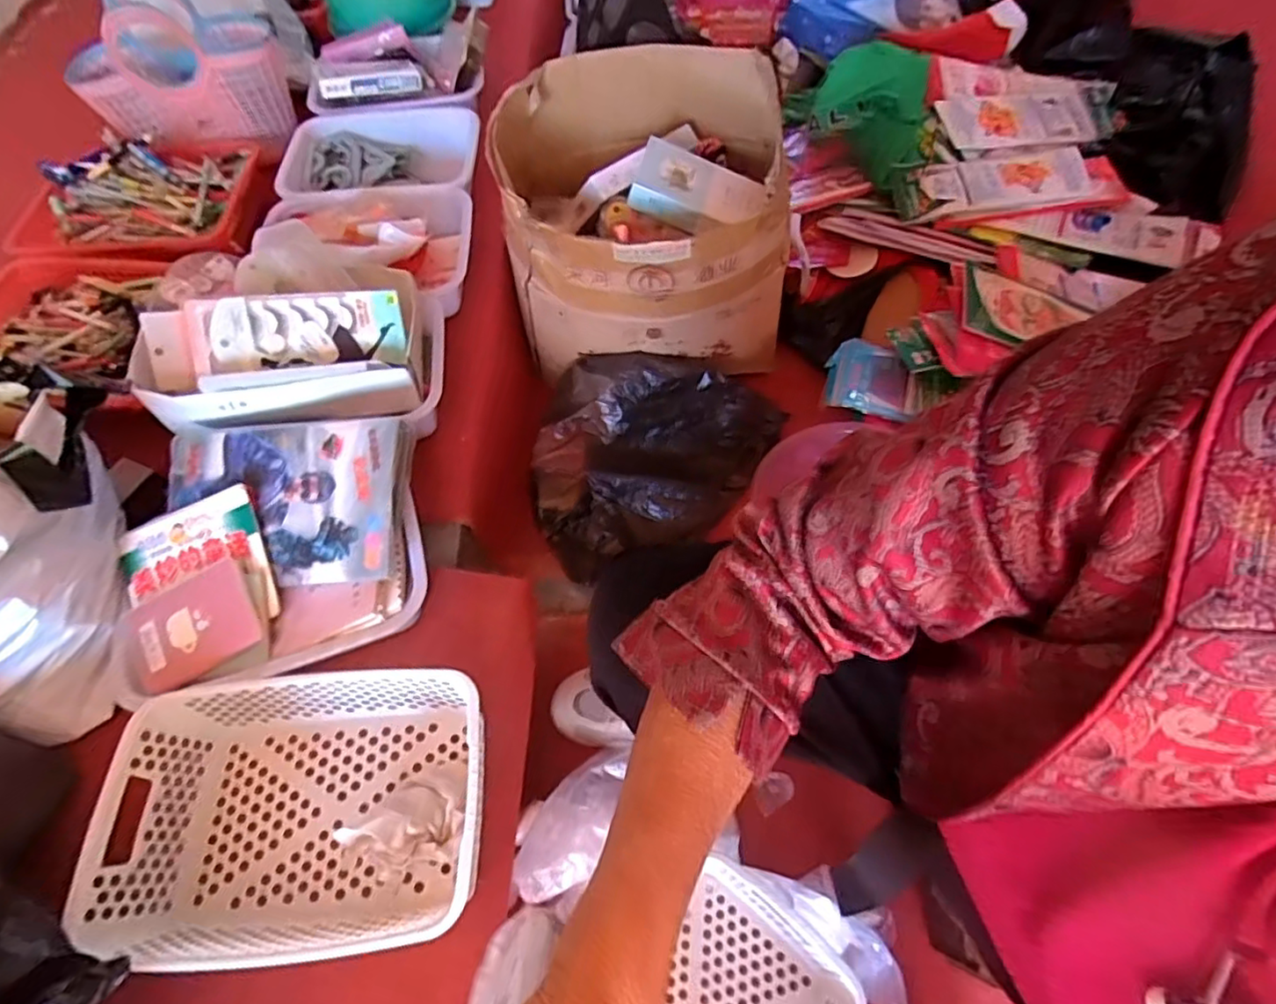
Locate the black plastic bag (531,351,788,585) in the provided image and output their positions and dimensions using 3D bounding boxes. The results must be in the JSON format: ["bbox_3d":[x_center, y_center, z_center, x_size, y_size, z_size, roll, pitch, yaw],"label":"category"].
[{"bbox_3d":[0.028,-0.060,0.855,0.338,0.121,0.282,1,61,4],"label":"black plastic bag"}]

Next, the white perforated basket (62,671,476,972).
[{"bbox_3d":[-0.275,0.260,0.514,0.292,0.100,0.195,-5,61,1],"label":"white perforated basket"}]

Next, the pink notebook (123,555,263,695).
[{"bbox_3d":[-0.414,0.113,0.561,0.111,0.006,0.090,-27,80,-7],"label":"pink notebook"}]

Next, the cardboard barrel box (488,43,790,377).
[{"bbox_3d":[0.003,-0.393,0.861,0.383,0.277,0.373,-1,61,3],"label":"cardboard barrel box"}]

